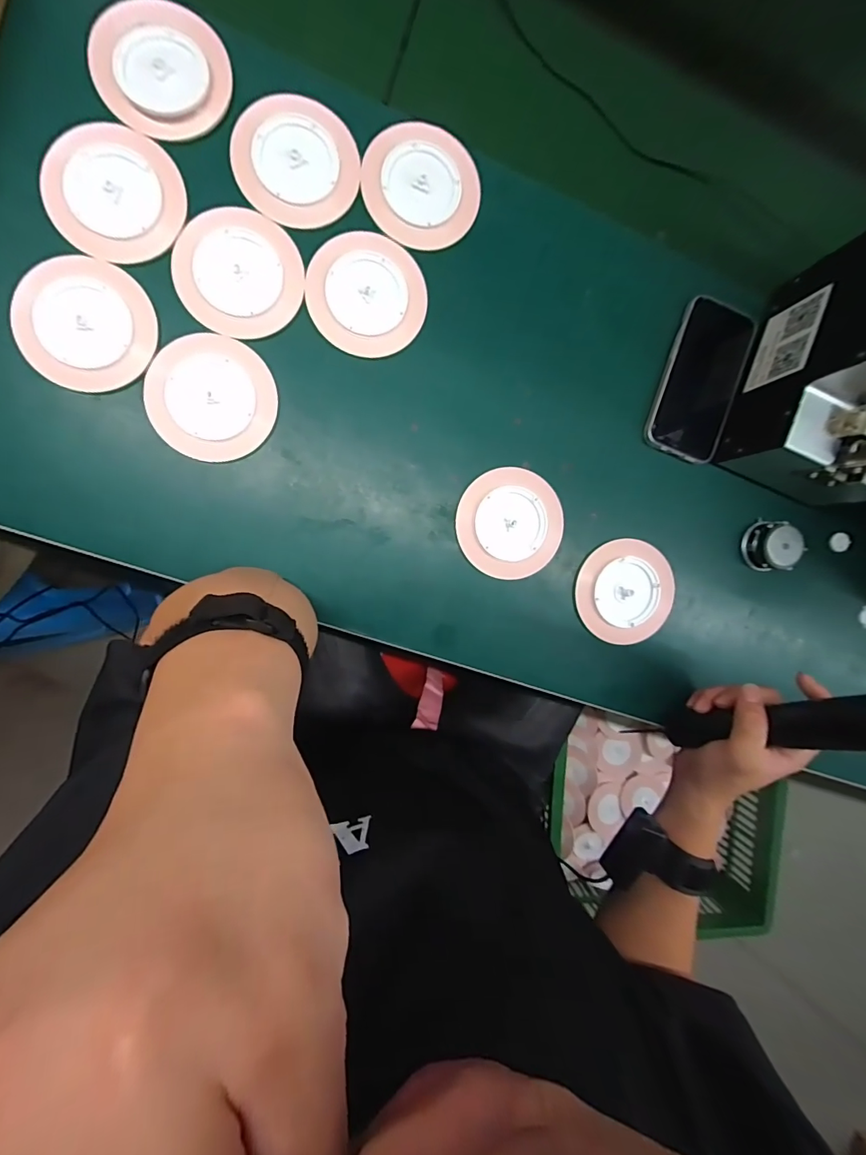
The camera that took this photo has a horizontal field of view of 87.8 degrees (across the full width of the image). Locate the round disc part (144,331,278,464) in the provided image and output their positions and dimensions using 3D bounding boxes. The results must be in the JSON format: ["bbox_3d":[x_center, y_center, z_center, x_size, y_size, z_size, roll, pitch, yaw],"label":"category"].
[{"bbox_3d":[-0.183,-0.148,0.371,0.099,0.008,0.097,0,93,-9],"label":"round disc part"}]

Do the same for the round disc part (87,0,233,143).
[{"bbox_3d":[-0.212,-0.392,0.349,0.098,0.015,0.089,13,91,-9],"label":"round disc part"}]

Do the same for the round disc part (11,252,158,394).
[{"bbox_3d":[-0.273,-0.200,0.353,0.095,0.006,0.100,0,93,-9],"label":"round disc part"}]

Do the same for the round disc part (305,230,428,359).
[{"bbox_3d":[-0.056,-0.242,0.385,0.098,0.004,0.097,0,93,-9],"label":"round disc part"}]

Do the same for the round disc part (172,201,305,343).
[{"bbox_3d":[-0.159,-0.250,0.367,0.098,0.006,0.097,0,93,-9],"label":"round disc part"}]

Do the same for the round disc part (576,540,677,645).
[{"bbox_3d":[0.188,0.015,0.441,0.092,0.016,0.101,0,93,-9],"label":"round disc part"}]

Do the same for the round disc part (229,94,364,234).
[{"bbox_3d":[-0.113,-0.341,0.369,0.094,0.006,0.098,0,93,-9],"label":"round disc part"}]

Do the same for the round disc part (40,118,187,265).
[{"bbox_3d":[-0.249,-0.300,0.351,0.098,0.006,0.096,0,93,-9],"label":"round disc part"}]

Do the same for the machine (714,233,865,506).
[{"bbox_3d":[0.375,-0.169,0.387,0.135,0.149,0.179,19,90,-9],"label":"machine"}]

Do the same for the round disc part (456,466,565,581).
[{"bbox_3d":[0.072,-0.050,0.417,0.096,0.008,0.100,0,93,-9],"label":"round disc part"}]

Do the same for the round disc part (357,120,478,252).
[{"bbox_3d":[-0.010,-0.336,0.387,0.098,0.006,0.093,0,93,-9],"label":"round disc part"}]

